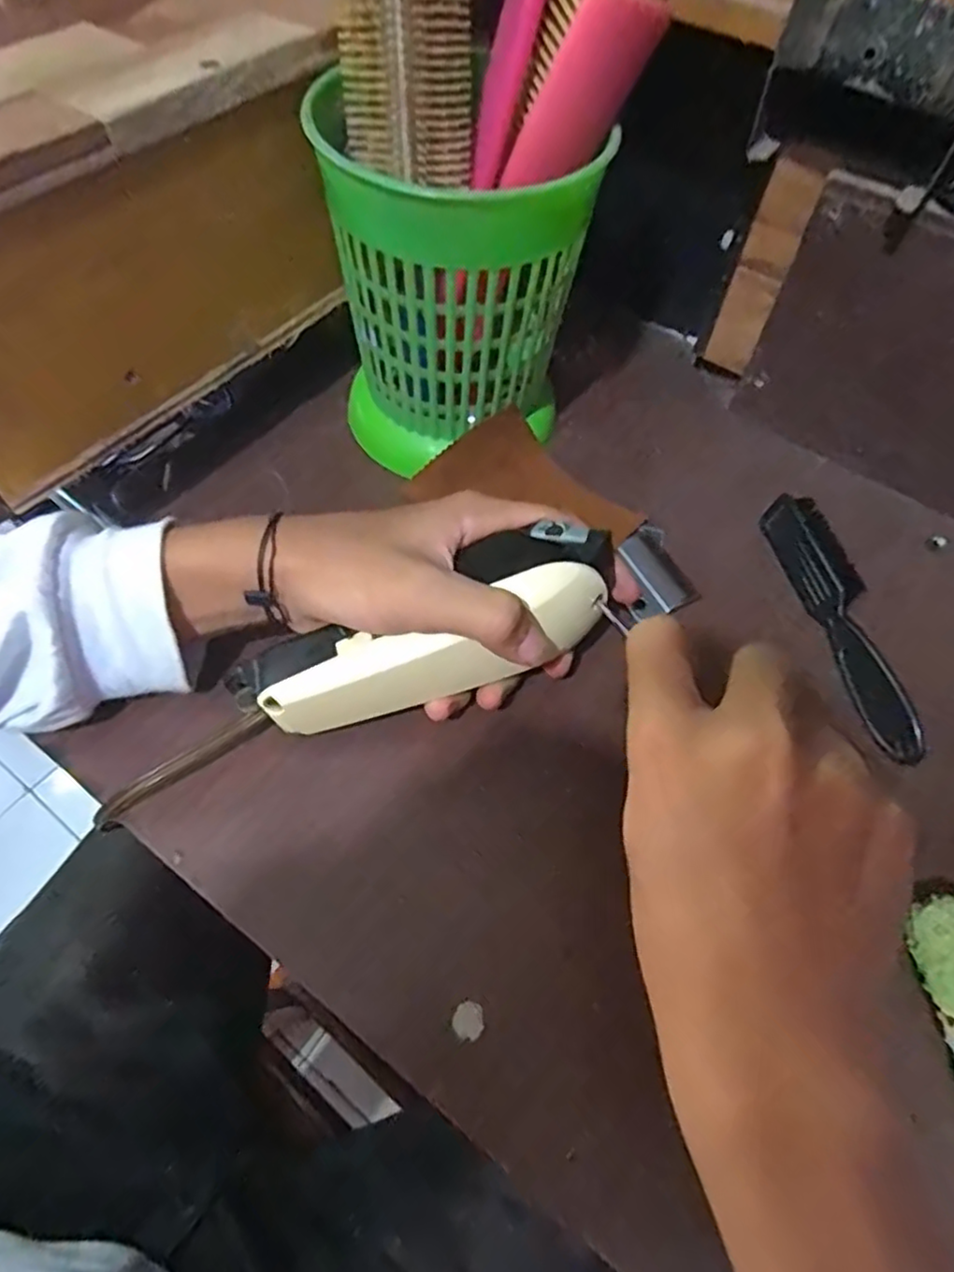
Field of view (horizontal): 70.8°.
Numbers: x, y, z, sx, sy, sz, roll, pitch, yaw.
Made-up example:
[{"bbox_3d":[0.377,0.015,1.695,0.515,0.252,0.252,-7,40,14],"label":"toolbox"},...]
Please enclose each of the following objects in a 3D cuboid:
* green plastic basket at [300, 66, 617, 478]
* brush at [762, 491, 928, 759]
[{"bbox_3d":[-0.013,-0.156,0.322,0.107,0.151,0.093,-17,63,-10],"label":"green plastic basket"},{"bbox_3d":[0.172,-0.008,0.318,0.023,0.020,0.138,-9,62,-6],"label":"brush"}]

